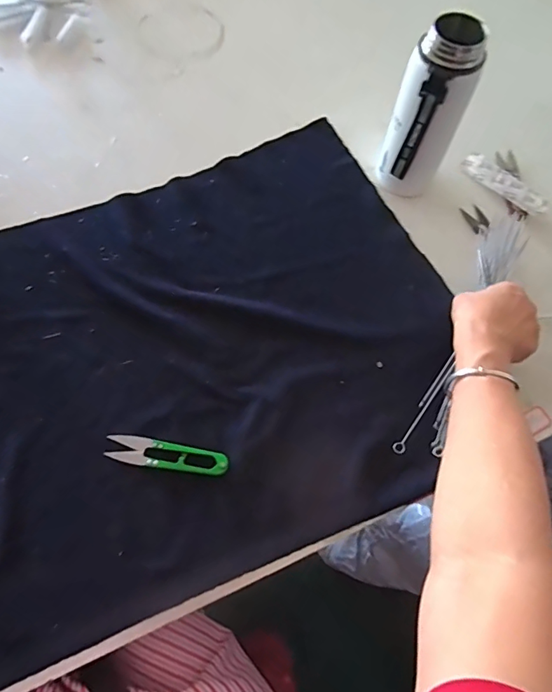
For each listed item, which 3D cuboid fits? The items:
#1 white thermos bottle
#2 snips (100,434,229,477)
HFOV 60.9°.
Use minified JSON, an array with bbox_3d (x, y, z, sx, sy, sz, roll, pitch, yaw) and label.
[{"bbox_3d":[0.174,-0.261,0.551,0.076,0.203,0.070,23,67,8],"label":"white thermos bottle"},{"bbox_3d":[-0.110,0.109,0.473,0.122,0.011,0.029,8,66,1],"label":"snips"}]

